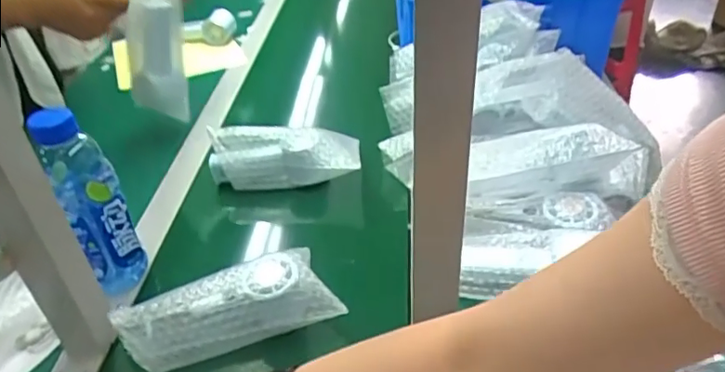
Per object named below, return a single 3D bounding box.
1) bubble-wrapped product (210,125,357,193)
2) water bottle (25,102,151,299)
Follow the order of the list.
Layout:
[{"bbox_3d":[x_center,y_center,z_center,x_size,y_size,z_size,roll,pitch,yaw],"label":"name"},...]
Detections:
[{"bbox_3d":[-0.102,-0.038,0.739,0.202,0.074,0.064,0,40,4],"label":"bubble-wrapped product"},{"bbox_3d":[-0.280,0.018,0.583,0.056,0.211,0.072,-23,44,-22],"label":"water bottle"}]

